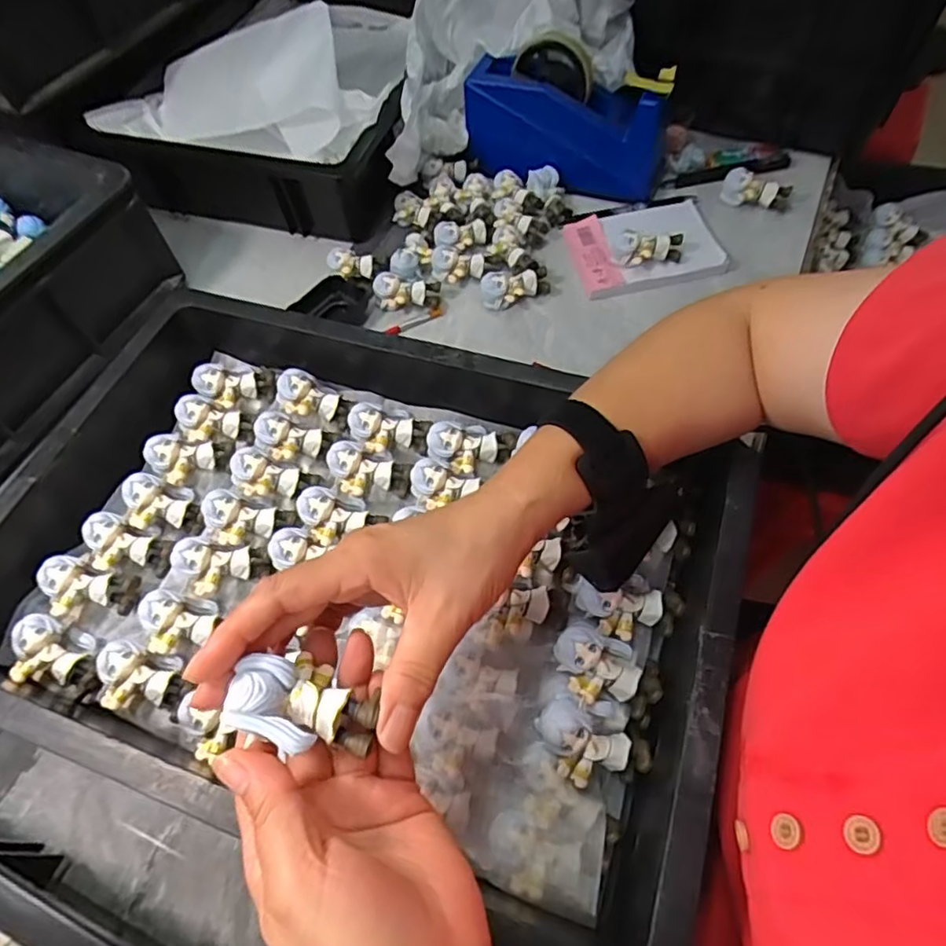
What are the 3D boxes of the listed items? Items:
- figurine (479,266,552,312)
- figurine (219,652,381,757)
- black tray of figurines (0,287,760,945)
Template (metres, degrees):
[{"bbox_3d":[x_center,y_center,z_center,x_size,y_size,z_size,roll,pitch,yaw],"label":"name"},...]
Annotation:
[{"bbox_3d":[0.039,-0.171,0.562,0.064,0.031,0.030,-8,59,-1],"label":"figurine"},{"bbox_3d":[-0.065,0.092,0.240,0.055,0.029,0.035,16,61,13],"label":"figurine"},{"bbox_3d":[-0.077,0.051,0.380,0.439,0.075,0.297,16,61,13],"label":"black tray of figurines"}]

